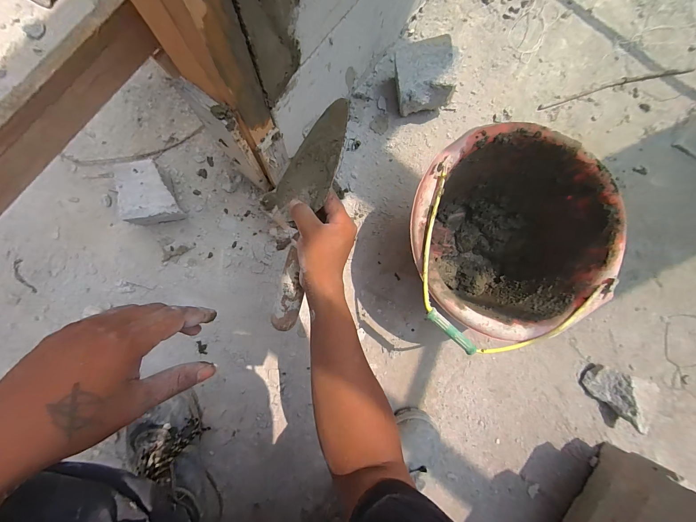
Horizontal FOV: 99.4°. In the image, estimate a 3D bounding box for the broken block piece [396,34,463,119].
[{"bbox_3d":[0.139,-0.341,0.560,0.107,0.101,0.100,-9,84,-4],"label":"broken block piece"}]

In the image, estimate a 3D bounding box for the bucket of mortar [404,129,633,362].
[{"bbox_3d":[0.219,-0.030,0.483,0.277,0.216,0.273,0,83,-3],"label":"bucket of mortar"}]

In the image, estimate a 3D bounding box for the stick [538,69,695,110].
[{"bbox_3d":[0.594,-0.386,0.644,0.395,0.004,0.020,-17,84,-5],"label":"stick"}]

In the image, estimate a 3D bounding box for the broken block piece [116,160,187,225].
[{"bbox_3d":[-0.342,-0.116,0.518,0.089,0.065,0.101,-16,84,-5],"label":"broken block piece"}]

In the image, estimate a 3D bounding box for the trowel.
[{"bbox_3d":[-0.047,-0.052,0.369,0.087,0.055,0.284,4,93,24],"label":"trowel"}]

